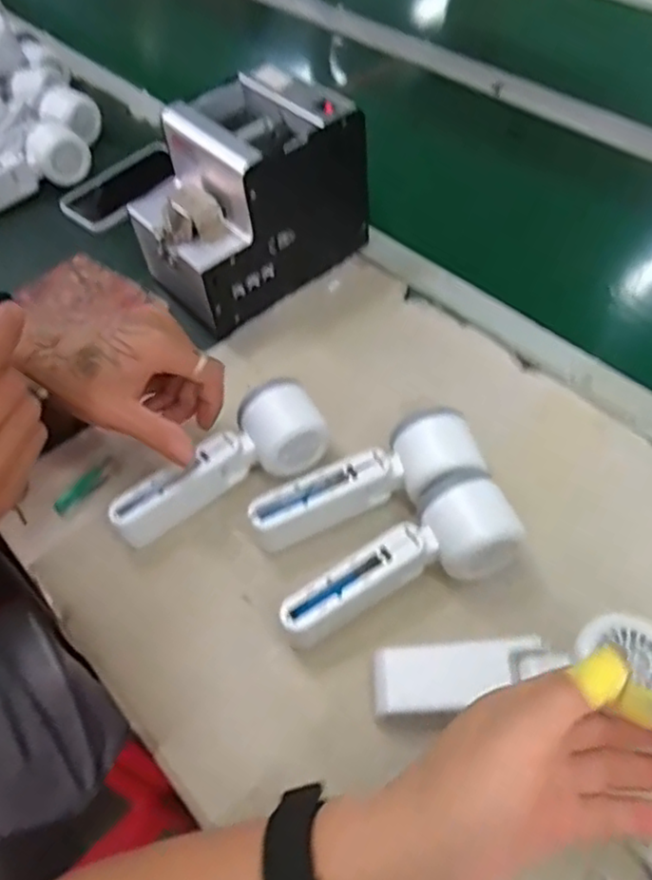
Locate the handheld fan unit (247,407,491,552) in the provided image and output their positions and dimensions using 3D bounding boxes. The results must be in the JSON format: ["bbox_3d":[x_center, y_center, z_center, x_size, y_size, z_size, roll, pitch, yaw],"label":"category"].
[{"bbox_3d":[0.030,0.034,0.468,0.166,0.049,0.053,-22,56,-11],"label":"handheld fan unit"}]

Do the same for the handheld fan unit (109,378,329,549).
[{"bbox_3d":[-0.076,0.021,0.486,0.162,0.051,0.052,-32,59,-18],"label":"handheld fan unit"}]

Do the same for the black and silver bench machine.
[{"bbox_3d":[-0.070,-0.212,0.596,0.176,0.143,0.126,-37,60,-21],"label":"black and silver bench machine"}]

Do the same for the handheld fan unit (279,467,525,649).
[{"bbox_3d":[0.050,0.083,0.436,0.167,0.049,0.060,-28,57,-15],"label":"handheld fan unit"}]

